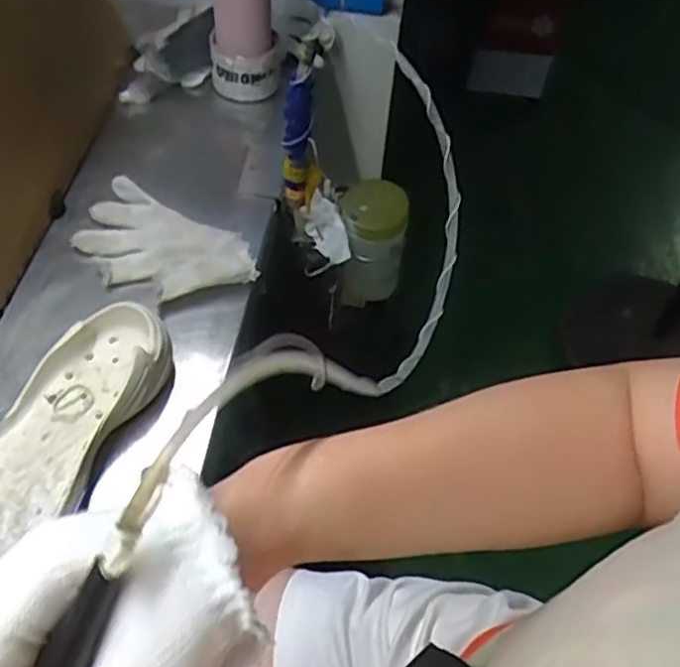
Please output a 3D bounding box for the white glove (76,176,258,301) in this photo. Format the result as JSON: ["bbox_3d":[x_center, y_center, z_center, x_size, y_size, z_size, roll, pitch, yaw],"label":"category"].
[{"bbox_3d":[-0.170,-0.080,0.666,0.179,0.034,0.093,29,57,19],"label":"white glove"}]

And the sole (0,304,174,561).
[{"bbox_3d":[-0.223,0.090,0.524,0.094,0.038,0.273,21,54,14],"label":"sole"}]

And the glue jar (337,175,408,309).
[{"bbox_3d":[0.039,-0.106,0.856,0.071,0.152,0.077,1,52,-2],"label":"glue jar"}]

